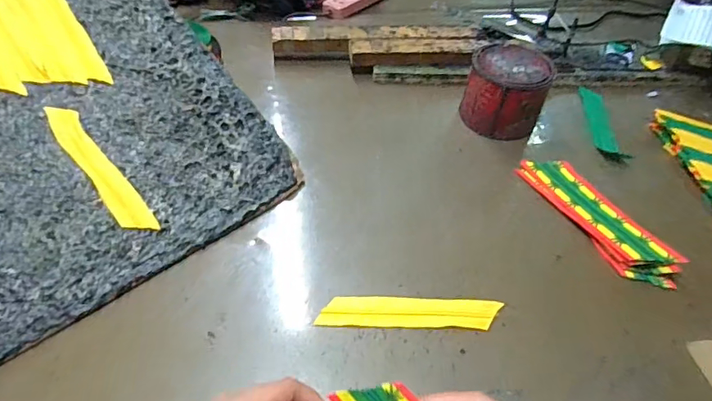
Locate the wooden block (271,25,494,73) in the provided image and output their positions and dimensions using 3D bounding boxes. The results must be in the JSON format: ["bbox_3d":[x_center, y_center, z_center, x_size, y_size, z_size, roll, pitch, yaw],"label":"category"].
[{"bbox_3d":[0.038,-0.231,0.735,0.324,0.042,0.085,0,48,-3],"label":"wooden block"}]

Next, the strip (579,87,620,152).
[{"bbox_3d":[0.346,-0.113,0.686,0.032,0.014,0.138,8,48,4],"label":"strip"}]

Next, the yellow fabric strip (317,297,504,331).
[{"bbox_3d":[0.053,0.108,0.463,0.172,0.004,0.031,2,49,-3],"label":"yellow fabric strip"}]

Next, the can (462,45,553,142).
[{"bbox_3d":[0.198,-0.145,0.642,0.100,0.087,0.102,2,48,-2],"label":"can"}]

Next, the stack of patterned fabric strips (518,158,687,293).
[{"bbox_3d":[0.270,0.016,0.547,0.053,0.030,0.198,-19,52,-19],"label":"stack of patterned fabric strips"}]

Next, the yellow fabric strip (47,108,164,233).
[{"bbox_3d":[-0.268,-0.033,0.500,0.032,0.004,0.173,-36,78,-30],"label":"yellow fabric strip"}]

